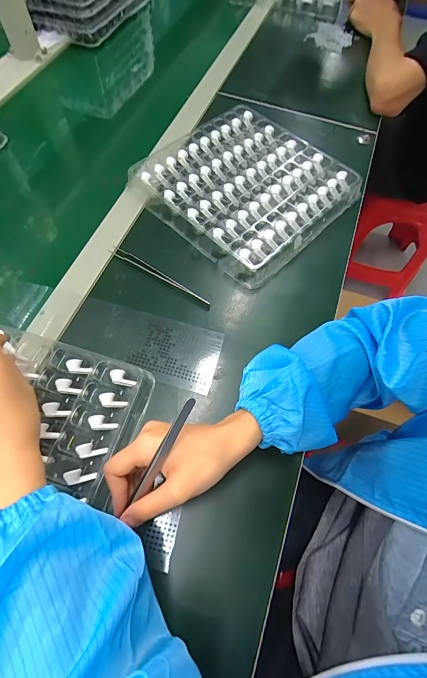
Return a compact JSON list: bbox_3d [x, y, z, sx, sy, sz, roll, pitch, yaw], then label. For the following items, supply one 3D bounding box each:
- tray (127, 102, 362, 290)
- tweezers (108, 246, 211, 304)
[{"bbox_3d":[0.045,-0.233,0.495,0.249,0.029,0.267,-42,73,-19],"label":"tray"},{"bbox_3d":[-0.072,-0.082,0.431,0.153,0.007,0.011,32,68,12],"label":"tweezers"}]

